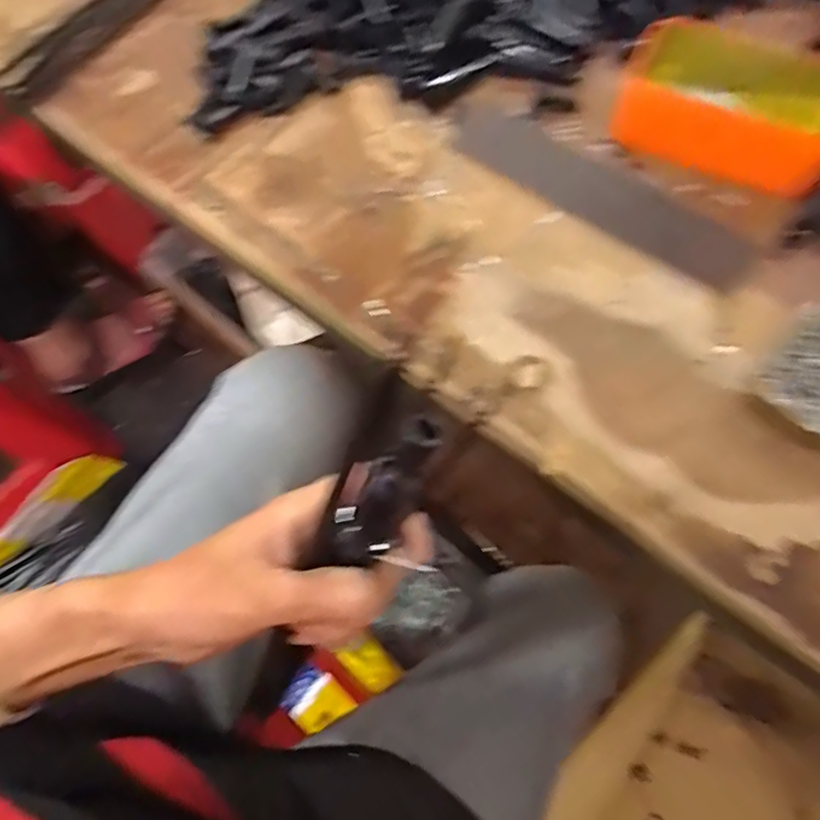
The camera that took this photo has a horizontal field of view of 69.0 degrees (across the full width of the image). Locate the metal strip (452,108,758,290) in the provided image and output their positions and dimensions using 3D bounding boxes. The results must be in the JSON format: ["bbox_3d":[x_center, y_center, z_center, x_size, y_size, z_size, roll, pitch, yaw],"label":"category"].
[{"bbox_3d":[0.131,-0.151,0.422,0.226,0.006,0.045,34,79,12],"label":"metal strip"}]

